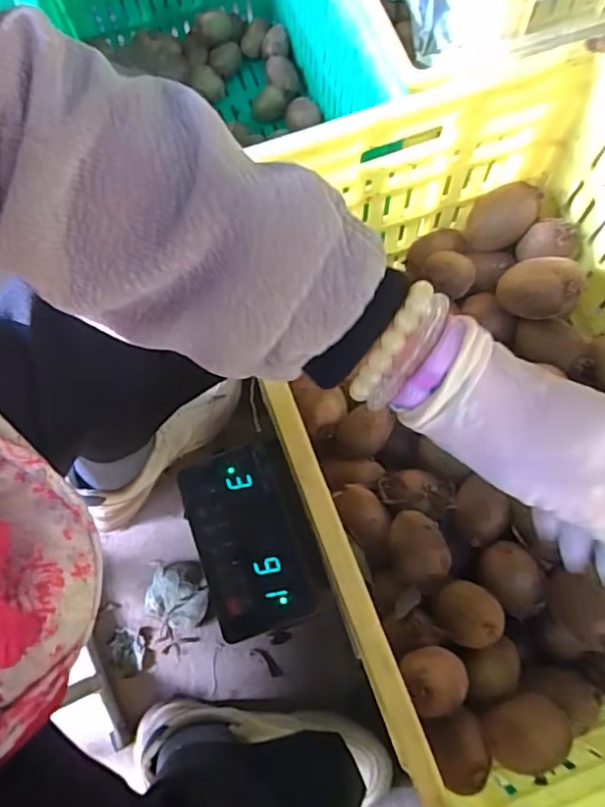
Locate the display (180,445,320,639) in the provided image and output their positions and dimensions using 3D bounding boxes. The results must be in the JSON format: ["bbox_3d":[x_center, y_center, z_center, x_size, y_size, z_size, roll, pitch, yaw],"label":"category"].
[{"bbox_3d":[-0.065,0.146,0.606,0.099,0.026,0.191,-21,73,-4],"label":"display"}]

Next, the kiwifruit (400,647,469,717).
[{"bbox_3d":[0.092,0.190,0.390,0.043,0.042,0.042,-1,72,2],"label":"kiwifruit"}]

